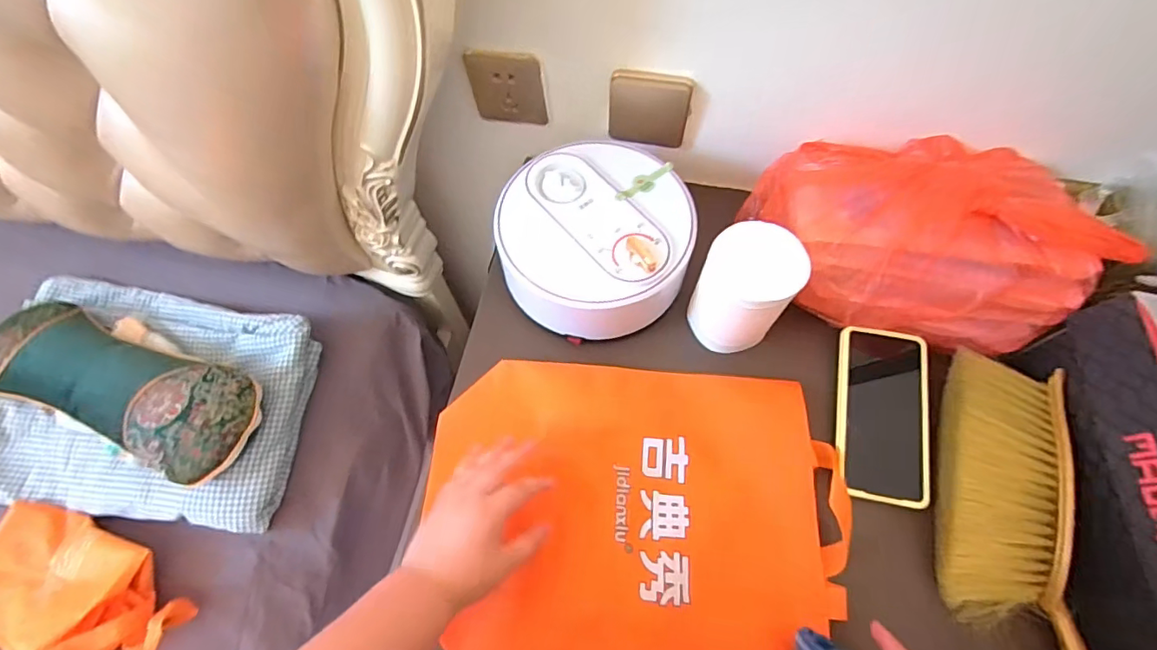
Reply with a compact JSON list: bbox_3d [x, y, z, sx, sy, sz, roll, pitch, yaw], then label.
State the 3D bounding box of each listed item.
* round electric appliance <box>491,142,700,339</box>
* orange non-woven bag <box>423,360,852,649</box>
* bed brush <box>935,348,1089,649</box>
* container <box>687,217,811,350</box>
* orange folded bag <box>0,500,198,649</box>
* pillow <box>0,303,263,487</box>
[{"bbox_3d":[0.017,-0.087,0.553,0.189,0.087,0.177,0,65,1],"label":"round electric appliance"},{"bbox_3d":[0.048,0.173,0.477,0.365,0.025,0.271,4,65,3],"label":"orange non-woven bag"},{"bbox_3d":[0.374,0.210,0.437,0.108,0.056,0.372,4,65,3],"label":"bed brush"},{"bbox_3d":[0.159,-0.031,0.508,0.085,0.109,0.083,0,65,1],"label":"container"},{"bbox_3d":[-0.617,0.337,0.643,0.291,0.080,0.162,20,67,10],"label":"orange folded bag"},{"bbox_3d":[-0.602,0.071,0.669,0.406,0.058,0.141,19,67,10],"label":"pillow"}]

